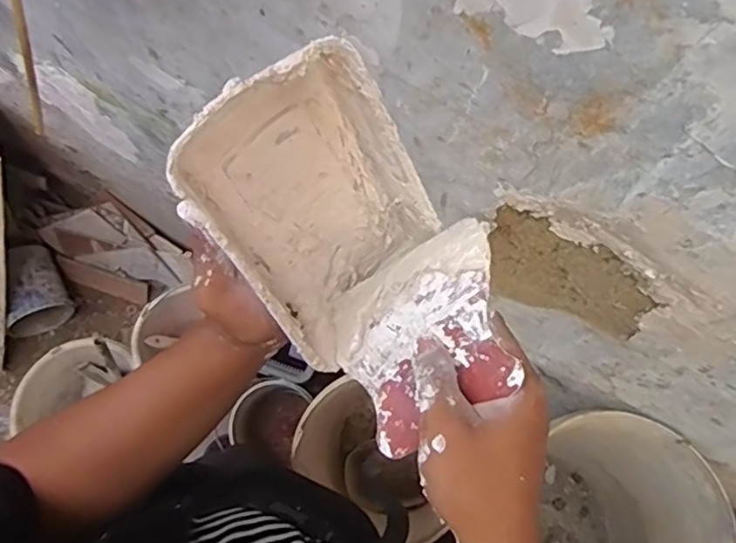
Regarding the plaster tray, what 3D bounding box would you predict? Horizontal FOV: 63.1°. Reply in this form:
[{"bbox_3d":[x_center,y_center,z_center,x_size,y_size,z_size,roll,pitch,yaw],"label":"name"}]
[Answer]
[{"bbox_3d":[-0.028,-0.034,0.334,0.111,0.166,0.041,-41,38,-9],"label":"plaster tray"}]

